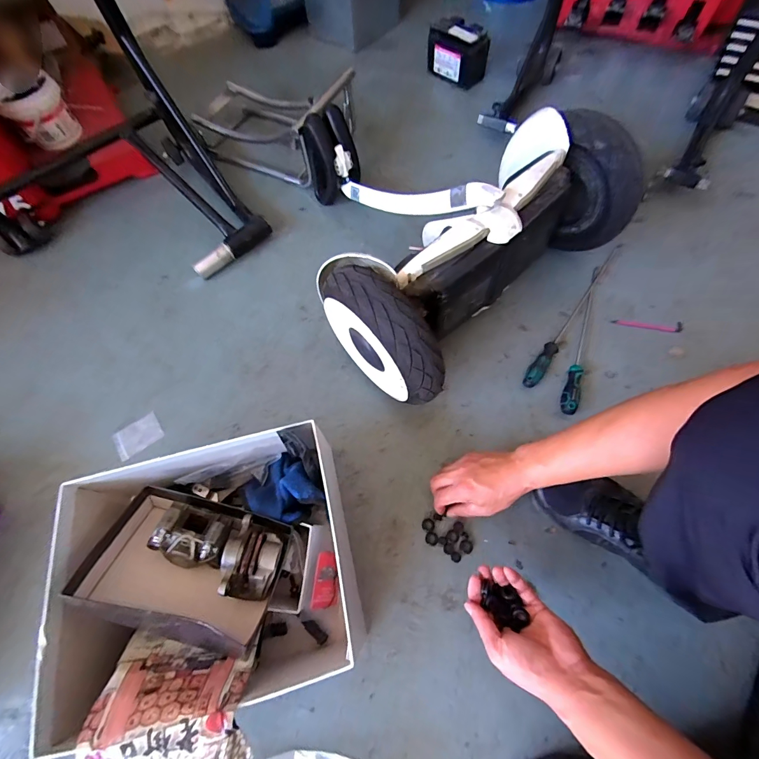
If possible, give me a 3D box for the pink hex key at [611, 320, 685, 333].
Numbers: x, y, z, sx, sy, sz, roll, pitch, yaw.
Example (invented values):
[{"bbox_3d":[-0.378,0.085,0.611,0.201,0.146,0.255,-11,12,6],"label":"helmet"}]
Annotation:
[{"bbox_3d":[0.516,-0.106,0.718,0.126,0.007,0.020,7,66,6],"label":"pink hex key"}]

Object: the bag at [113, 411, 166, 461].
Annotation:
[{"bbox_3d":[-0.441,0.103,0.680,0.080,0.008,0.059,-34,68,-12],"label":"bag"}]

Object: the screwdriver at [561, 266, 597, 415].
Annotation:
[{"bbox_3d":[0.379,-0.083,0.704,0.027,0.025,0.326,17,67,11],"label":"screwdriver"}]

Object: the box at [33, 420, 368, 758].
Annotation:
[{"bbox_3d":[-0.217,0.256,0.511,0.343,0.154,0.299,-14,65,-3],"label":"box"}]

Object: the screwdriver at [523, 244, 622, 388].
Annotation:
[{"bbox_3d":[0.382,-0.132,0.723,0.027,0.031,0.389,34,72,17],"label":"screwdriver"}]

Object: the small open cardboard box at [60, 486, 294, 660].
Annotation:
[{"bbox_3d":[-0.245,0.239,0.488,0.231,0.076,0.166,20,49,3],"label":"small open cardboard box"}]

